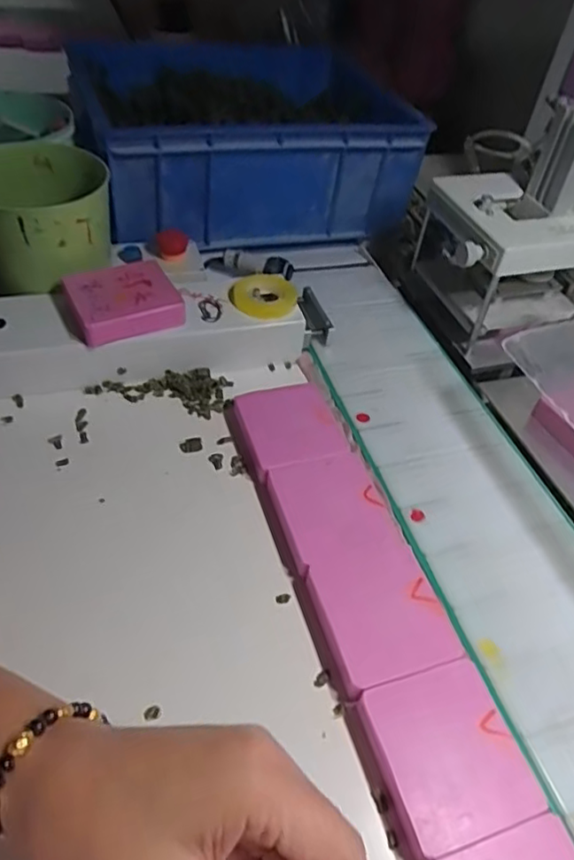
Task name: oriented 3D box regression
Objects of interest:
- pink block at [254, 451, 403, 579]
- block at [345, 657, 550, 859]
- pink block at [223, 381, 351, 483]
[{"bbox_3d":[0.026,0.054,0.403,0.074,0.018,0.078,-12,48,-16],"label":"pink block"},{"bbox_3d":[0.079,0.165,0.306,0.074,0.015,0.077,-12,48,-15],"label":"block"},{"bbox_3d":[0.000,-0.001,0.450,0.075,0.017,0.079,-13,49,-16],"label":"pink block"}]

